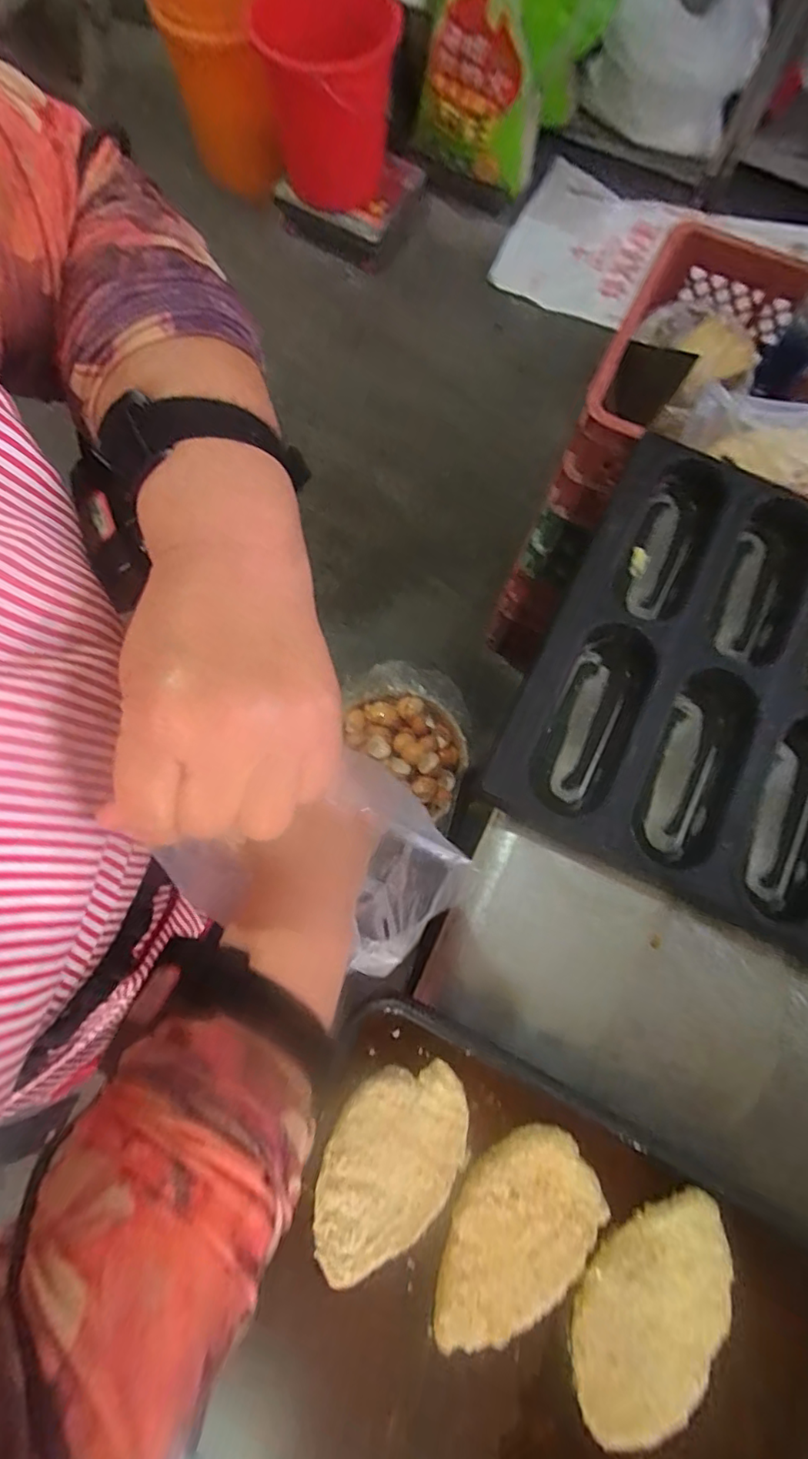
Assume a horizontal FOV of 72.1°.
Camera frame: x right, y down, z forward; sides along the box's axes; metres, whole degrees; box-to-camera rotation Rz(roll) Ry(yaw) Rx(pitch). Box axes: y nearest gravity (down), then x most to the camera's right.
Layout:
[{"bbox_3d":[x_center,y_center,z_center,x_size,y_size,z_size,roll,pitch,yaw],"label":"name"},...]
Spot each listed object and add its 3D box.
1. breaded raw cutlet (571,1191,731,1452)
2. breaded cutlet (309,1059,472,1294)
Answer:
[{"bbox_3d":[0.162,0.379,0.359,0.084,0.006,0.146,33,77,6],"label":"breaded raw cutlet"},{"bbox_3d":[-0.011,0.301,0.383,0.083,0.013,0.140,29,77,6],"label":"breaded cutlet"}]

